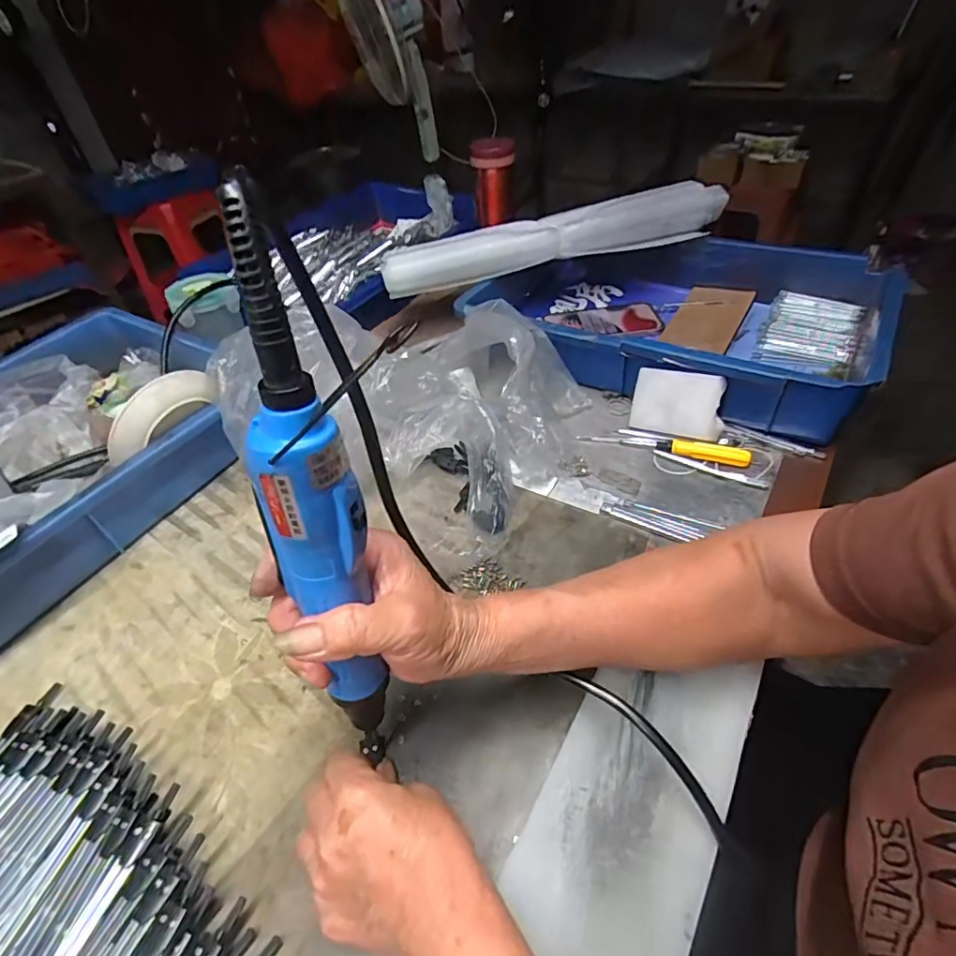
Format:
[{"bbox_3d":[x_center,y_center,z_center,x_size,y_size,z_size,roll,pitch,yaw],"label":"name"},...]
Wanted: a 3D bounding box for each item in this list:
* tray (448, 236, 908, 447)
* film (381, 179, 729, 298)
[{"bbox_3d":[0.222,-0.195,0.624,0.443,0.081,0.272,19,50,23],"label":"tray"},{"bbox_3d":[0.097,-0.303,0.660,0.436,0.076,0.045,-8,43,-4],"label":"film"}]

